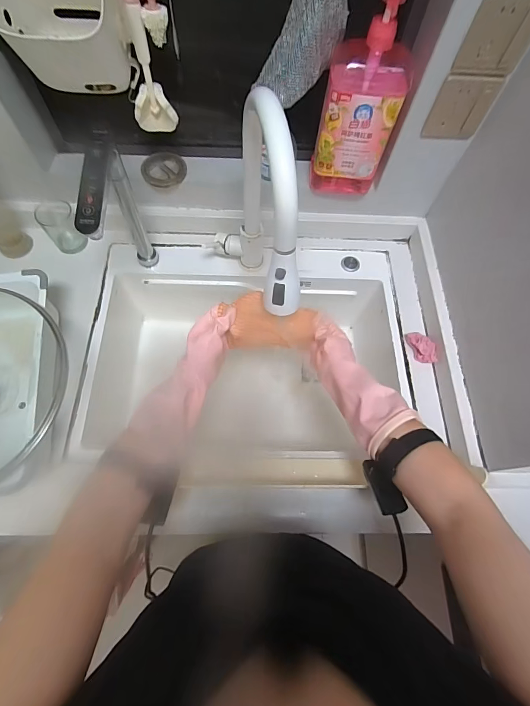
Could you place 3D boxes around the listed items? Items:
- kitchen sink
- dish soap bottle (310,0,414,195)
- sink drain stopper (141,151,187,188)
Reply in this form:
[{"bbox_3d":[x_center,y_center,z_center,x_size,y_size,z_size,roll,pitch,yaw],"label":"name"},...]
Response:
[{"bbox_3d":[-0.008,0.022,0.744,0.645,0.242,0.491,1,67,-3],"label":"kitchen sink"},{"bbox_3d":[0.148,-0.373,0.541,0.115,0.279,0.053,12,67,2],"label":"dish soap bottle"},{"bbox_3d":[-0.189,-0.348,0.656,0.077,0.021,0.068,17,67,4],"label":"sink drain stopper"}]

